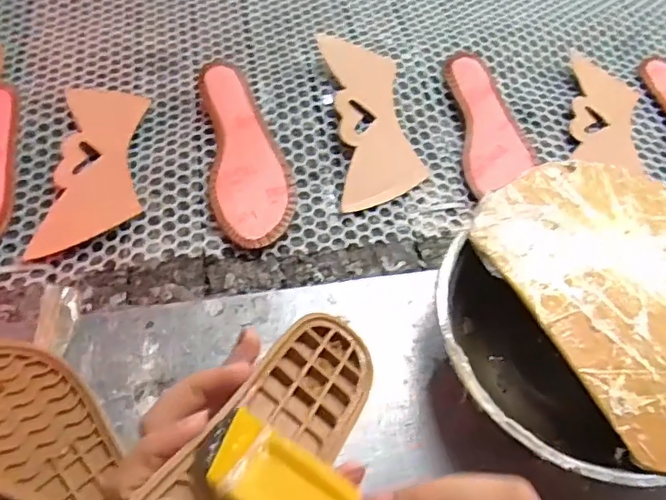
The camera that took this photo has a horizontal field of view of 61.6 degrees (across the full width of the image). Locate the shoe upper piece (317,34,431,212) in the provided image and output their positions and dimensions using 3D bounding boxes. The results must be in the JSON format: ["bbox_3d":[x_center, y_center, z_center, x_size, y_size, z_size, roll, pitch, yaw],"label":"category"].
[{"bbox_3d":[0.043,-0.144,0.594,0.092,0.037,0.214,-5,56,-5],"label":"shoe upper piece"}]

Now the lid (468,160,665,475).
[{"bbox_3d":[0.235,0.025,0.412,0.192,0.010,0.235,-22,62,-18],"label":"lid"}]

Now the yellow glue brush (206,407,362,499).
[{"bbox_3d":[-0.021,0.086,0.210,0.078,0.009,0.032,25,55,40],"label":"yellow glue brush"}]

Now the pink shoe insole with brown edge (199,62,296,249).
[{"bbox_3d":[-0.085,-0.100,0.555,0.079,0.042,0.215,-7,55,-8],"label":"pink shoe insole with brown edge"}]

